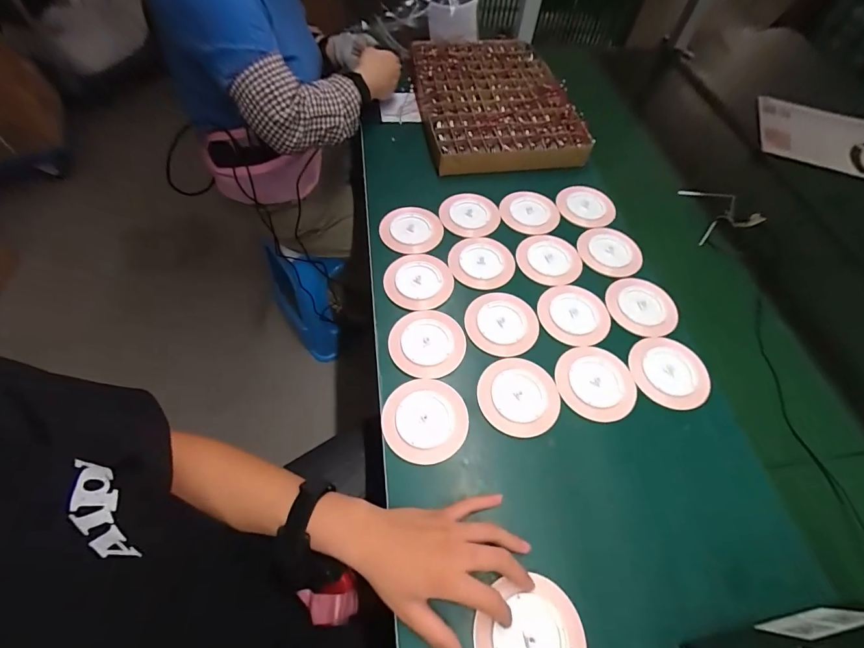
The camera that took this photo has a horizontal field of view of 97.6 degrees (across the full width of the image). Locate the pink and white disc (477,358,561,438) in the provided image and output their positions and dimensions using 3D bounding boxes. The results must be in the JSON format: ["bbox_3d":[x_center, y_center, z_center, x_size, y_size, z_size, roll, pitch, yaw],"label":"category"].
[{"bbox_3d":[0.109,0.088,0.471,0.098,0.009,0.098,2,58,-2],"label":"pink and white disc"}]

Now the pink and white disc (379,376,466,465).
[{"bbox_3d":[-0.008,0.113,0.452,0.097,0.004,0.100,2,58,-2],"label":"pink and white disc"}]

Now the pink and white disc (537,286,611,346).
[{"bbox_3d":[0.202,-0.014,0.541,0.098,0.006,0.096,2,58,-2],"label":"pink and white disc"}]

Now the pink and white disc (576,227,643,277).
[{"bbox_3d":[0.287,-0.120,0.607,0.098,0.004,0.104,2,58,-2],"label":"pink and white disc"}]

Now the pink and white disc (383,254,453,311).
[{"bbox_3d":[-0.018,-0.066,0.558,0.092,0.008,0.102,23,60,10],"label":"pink and white disc"}]

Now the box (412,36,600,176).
[{"bbox_3d":[0.122,-0.472,0.787,0.304,0.042,0.432,-4,59,-6],"label":"box"}]

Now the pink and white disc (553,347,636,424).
[{"bbox_3d":[0.211,0.073,0.485,0.097,0.004,0.098,-35,67,-22],"label":"pink and white disc"}]

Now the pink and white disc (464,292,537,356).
[{"bbox_3d":[0.098,-0.002,0.526,0.097,0.004,0.100,2,58,-2],"label":"pink and white disc"}]

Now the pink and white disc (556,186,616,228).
[{"bbox_3d":[0.267,-0.206,0.658,0.098,0.010,0.085,29,61,14],"label":"pink and white disc"}]

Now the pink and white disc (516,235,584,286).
[{"bbox_3d":[0.183,-0.103,0.592,0.097,0.005,0.097,2,58,-2],"label":"pink and white disc"}]

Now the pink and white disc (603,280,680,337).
[{"bbox_3d":[0.307,-0.028,0.553,0.093,0.005,0.100,2,58,-2],"label":"pink and white disc"}]

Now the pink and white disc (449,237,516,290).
[{"bbox_3d":[0.079,-0.098,0.584,0.096,0.004,0.099,2,58,-2],"label":"pink and white disc"}]

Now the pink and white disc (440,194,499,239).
[{"bbox_3d":[0.066,-0.186,0.634,0.094,0.007,0.094,2,58,-2],"label":"pink and white disc"}]

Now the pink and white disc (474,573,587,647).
[{"bbox_3d":[0.090,0.293,0.347,0.099,0.008,0.093,2,58,-2],"label":"pink and white disc"}]

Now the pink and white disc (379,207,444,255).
[{"bbox_3d":[-0.032,-0.154,0.613,0.094,0.007,0.099,2,58,-2],"label":"pink and white disc"}]

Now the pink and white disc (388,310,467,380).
[{"bbox_3d":[-0.005,0.024,0.504,0.094,0.006,0.103,2,58,-2],"label":"pink and white disc"}]

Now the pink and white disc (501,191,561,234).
[{"bbox_3d":[0.168,-0.193,0.646,0.099,0.005,0.086,18,59,7],"label":"pink and white disc"}]

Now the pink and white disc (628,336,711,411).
[{"bbox_3d":[0.311,0.060,0.497,0.092,0.010,0.101,2,58,-2],"label":"pink and white disc"}]

